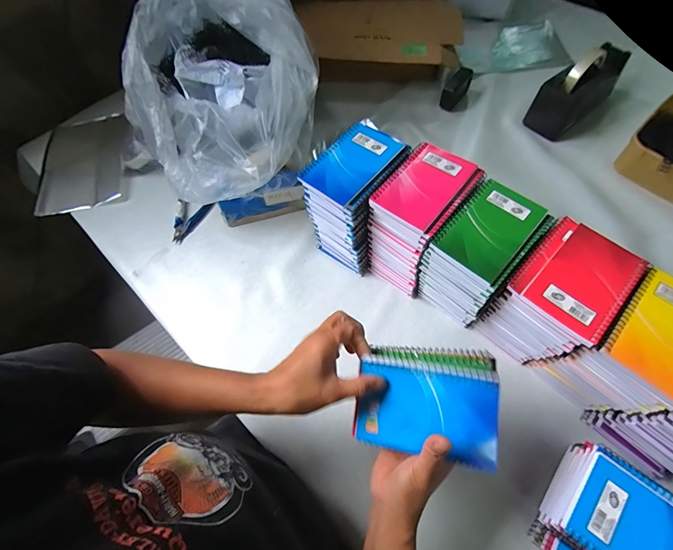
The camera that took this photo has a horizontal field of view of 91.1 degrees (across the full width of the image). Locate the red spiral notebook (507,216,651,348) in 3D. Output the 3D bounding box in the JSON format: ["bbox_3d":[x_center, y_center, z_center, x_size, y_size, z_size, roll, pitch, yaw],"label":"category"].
[{"bbox_3d":[0.268,0.000,0.368,0.099,0.009,0.126,41,73,19],"label":"red spiral notebook"}]

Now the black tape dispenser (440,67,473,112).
[{"bbox_3d":[0.260,-0.403,0.712,0.039,0.051,0.092,28,69,15],"label":"black tape dispenser"}]

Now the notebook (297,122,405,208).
[{"bbox_3d":[0.022,-0.151,0.448,0.080,0.014,0.127,38,72,18],"label":"notebook"}]

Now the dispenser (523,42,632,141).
[{"bbox_3d":[0.487,-0.372,0.650,0.209,0.113,0.076,-37,68,-13],"label":"dispenser"}]

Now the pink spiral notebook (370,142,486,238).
[{"bbox_3d":[0.119,-0.116,0.428,0.098,0.009,0.130,37,72,18],"label":"pink spiral notebook"}]

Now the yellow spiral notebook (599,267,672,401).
[{"bbox_3d":[0.348,0.060,0.343,0.093,0.015,0.128,40,73,19],"label":"yellow spiral notebook"}]

